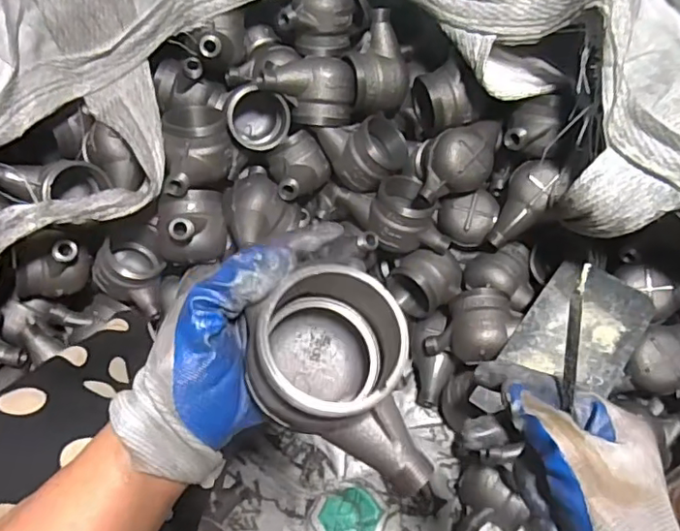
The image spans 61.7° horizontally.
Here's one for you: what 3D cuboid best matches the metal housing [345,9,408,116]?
[{"bbox_3d":[0.042,-0.264,0.758,0.082,0.079,0.125,-7,96,-16],"label":"metal housing"}]

